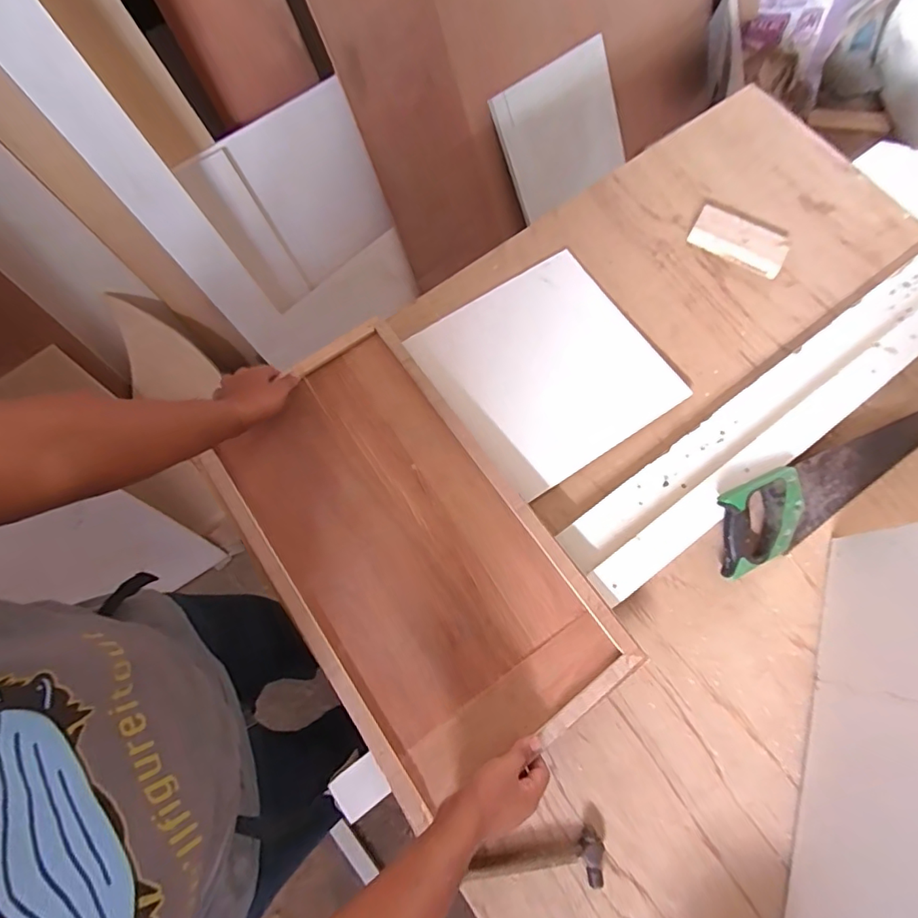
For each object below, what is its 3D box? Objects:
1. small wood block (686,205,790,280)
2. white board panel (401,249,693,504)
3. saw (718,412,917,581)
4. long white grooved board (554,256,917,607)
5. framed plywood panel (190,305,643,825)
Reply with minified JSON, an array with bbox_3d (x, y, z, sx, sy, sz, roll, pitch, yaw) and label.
[{"bbox_3d":[0.473,-0.367,0.849,0.155,0.033,0.066,28,76,9],"label":"small wood block"},{"bbox_3d":[0.137,-0.146,0.803,0.312,0.014,0.327,-36,78,-5],"label":"white board panel"},{"bbox_3d":[0.547,0.033,0.715,0.420,0.060,0.106,-24,74,-6],"label":"saw"},{"bbox_3d":[0.557,-0.119,0.764,0.961,0.047,0.121,-35,76,-9],"label":"long white grooved board"},{"bbox_3d":[-0.078,0.104,0.660,0.329,0.056,0.586,-35,76,-9],"label":"framed plywood panel"}]

